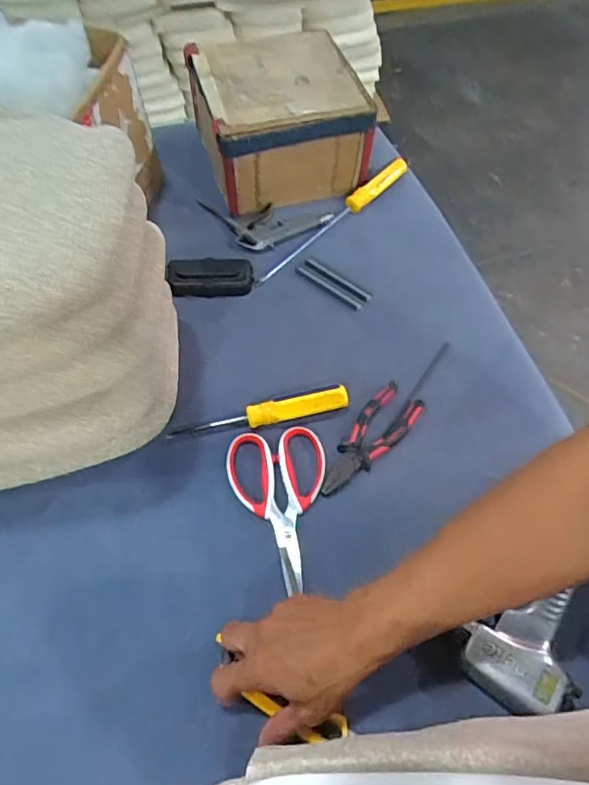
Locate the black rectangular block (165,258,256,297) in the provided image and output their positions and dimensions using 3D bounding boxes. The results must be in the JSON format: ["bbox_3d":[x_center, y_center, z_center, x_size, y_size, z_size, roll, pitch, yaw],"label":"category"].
[{"bbox_3d":[-0.109,-0.153,0.705,0.107,0.021,0.058,-4,61,-2],"label":"black rectangular block"}]

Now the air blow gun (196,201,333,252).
[{"bbox_3d":[-0.052,-0.235,0.760,0.193,0.022,0.082,13,61,8],"label":"air blow gun"}]

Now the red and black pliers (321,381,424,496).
[{"bbox_3d":[0.081,0.052,0.597,0.052,0.011,0.152,36,67,19],"label":"red and black pliers"}]

